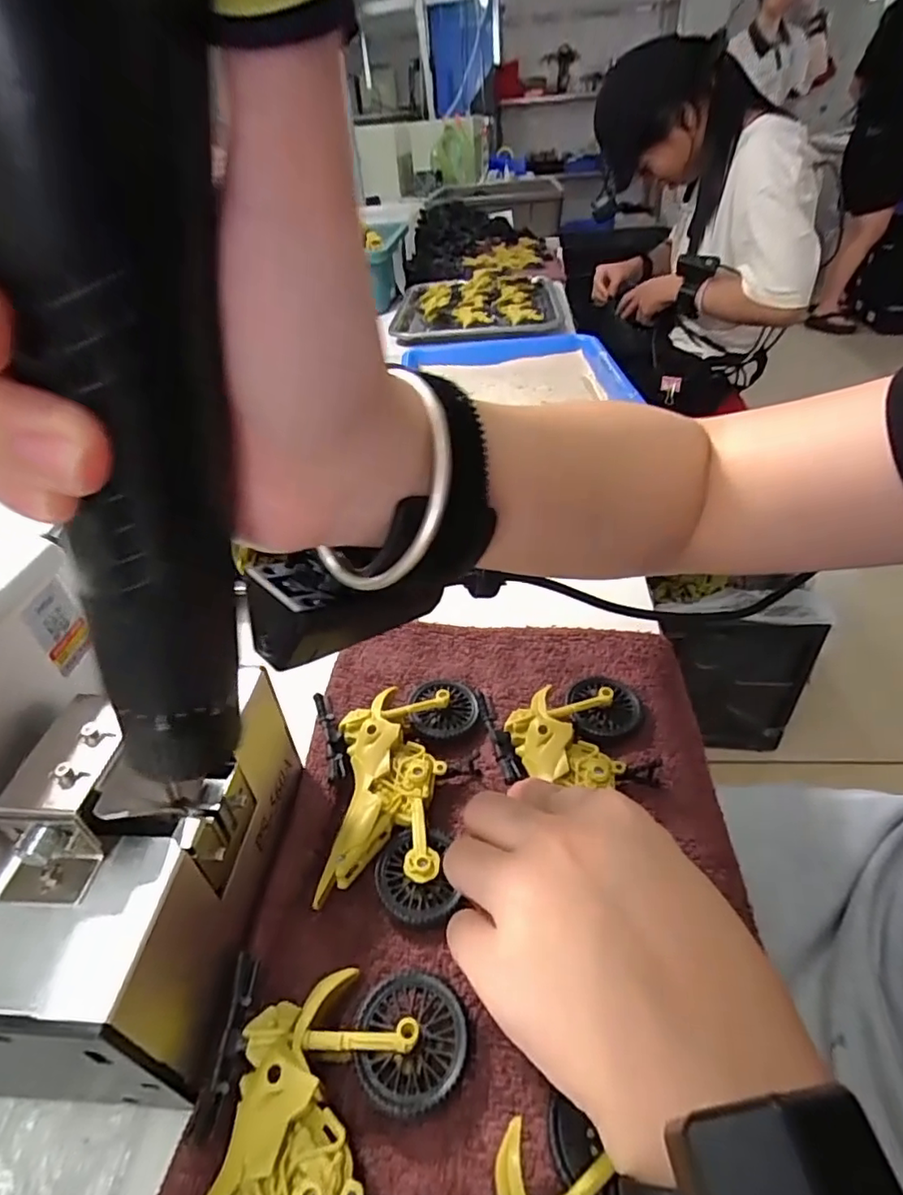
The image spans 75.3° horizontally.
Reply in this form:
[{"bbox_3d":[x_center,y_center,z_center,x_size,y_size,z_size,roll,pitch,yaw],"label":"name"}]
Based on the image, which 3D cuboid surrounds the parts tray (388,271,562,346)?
[{"bbox_3d":[0.034,-0.472,0.952,0.265,0.038,0.351,0,38,7],"label":"parts tray"}]

